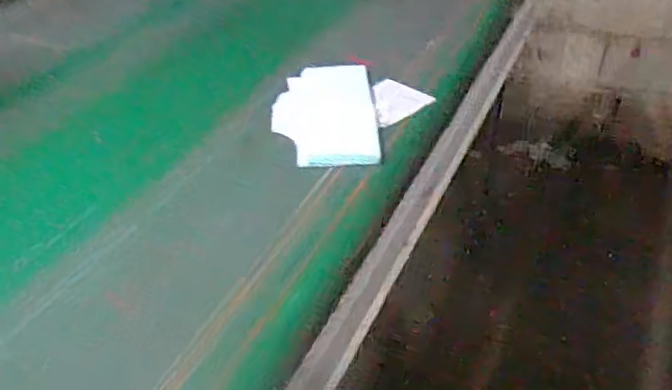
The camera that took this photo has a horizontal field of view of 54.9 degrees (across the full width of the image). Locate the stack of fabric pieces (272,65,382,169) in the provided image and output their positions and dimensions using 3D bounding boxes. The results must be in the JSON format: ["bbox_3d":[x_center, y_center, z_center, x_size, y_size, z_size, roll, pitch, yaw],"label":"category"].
[{"bbox_3d":[-0.021,-0.153,1.223,0.186,0.025,0.326,-3,38,-2],"label":"stack of fabric pieces"}]

